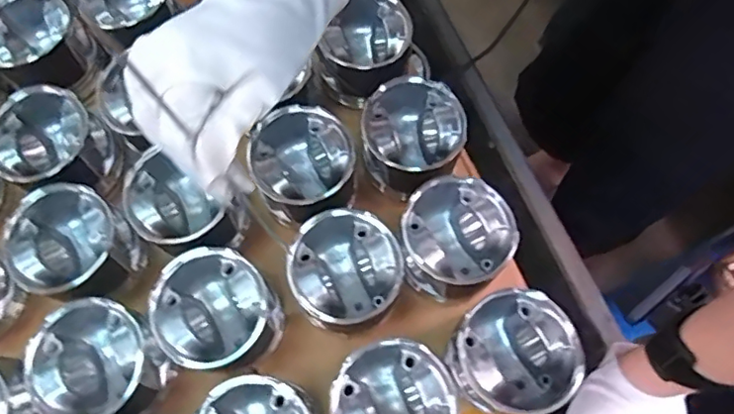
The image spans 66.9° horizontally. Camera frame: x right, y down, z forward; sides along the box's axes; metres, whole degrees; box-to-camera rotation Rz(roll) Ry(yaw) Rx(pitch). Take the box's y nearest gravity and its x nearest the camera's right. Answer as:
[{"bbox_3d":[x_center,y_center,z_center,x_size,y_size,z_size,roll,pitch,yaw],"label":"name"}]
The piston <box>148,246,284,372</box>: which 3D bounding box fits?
[{"bbox_3d":[-0.124,0.086,0.464,0.087,0.070,0.093,-1,71,2],"label":"piston"}]

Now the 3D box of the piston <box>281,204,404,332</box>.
[{"bbox_3d":[-0.018,0.057,0.479,0.089,0.072,0.090,-1,71,2],"label":"piston"}]

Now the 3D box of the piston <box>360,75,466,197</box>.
[{"bbox_3d":[0.041,-0.061,0.526,0.088,0.081,0.096,-1,71,2],"label":"piston"}]

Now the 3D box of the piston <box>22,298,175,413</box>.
[{"bbox_3d":[-0.212,0.127,0.441,0.098,0.055,0.093,33,75,13],"label":"piston"}]

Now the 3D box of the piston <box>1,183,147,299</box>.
[{"bbox_3d":[-0.257,0.040,0.490,0.095,0.061,0.106,-41,74,-11],"label":"piston"}]

